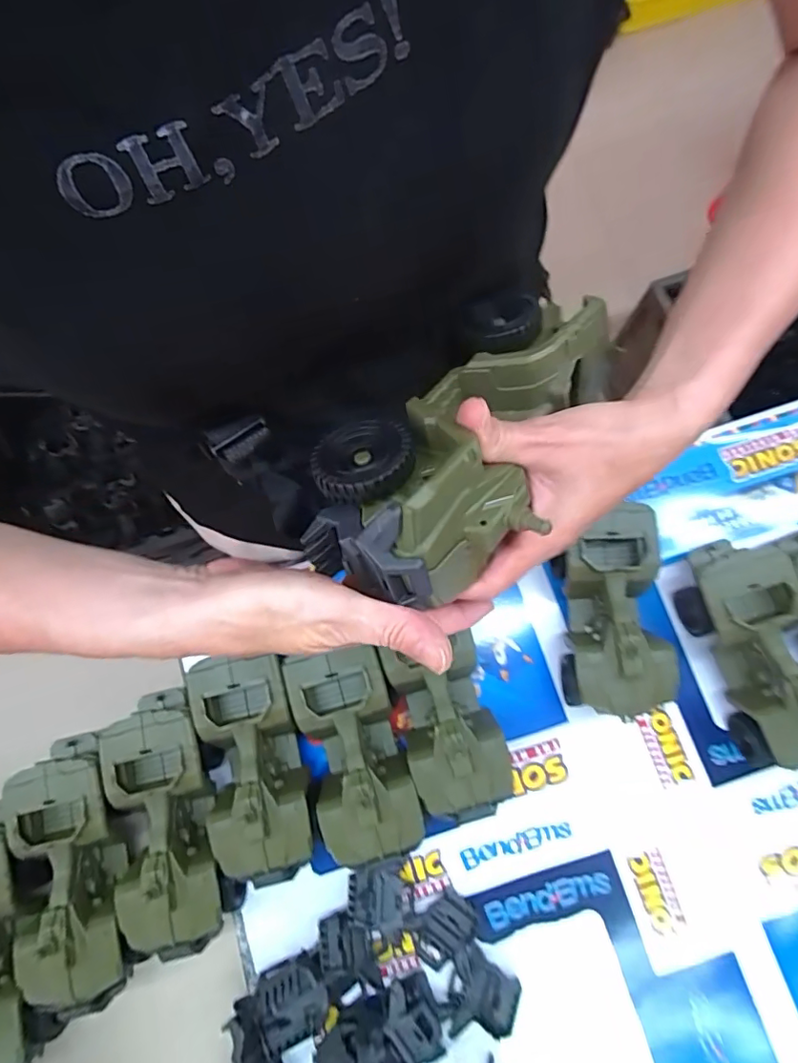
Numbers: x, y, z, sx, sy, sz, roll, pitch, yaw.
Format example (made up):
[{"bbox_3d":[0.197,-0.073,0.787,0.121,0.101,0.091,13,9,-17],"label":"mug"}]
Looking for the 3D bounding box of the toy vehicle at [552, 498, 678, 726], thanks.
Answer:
[{"bbox_3d":[0.180,0.068,0.470,0.081,0.081,0.172,-1,78,1],"label":"toy vehicle"}]

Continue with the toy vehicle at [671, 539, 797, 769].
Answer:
[{"bbox_3d":[0.309,0.100,0.459,0.084,0.077,0.186,-17,78,-2],"label":"toy vehicle"}]

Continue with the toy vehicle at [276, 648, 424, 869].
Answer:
[{"bbox_3d":[-0.037,0.181,0.455,0.081,0.077,0.177,-17,78,-2],"label":"toy vehicle"}]

